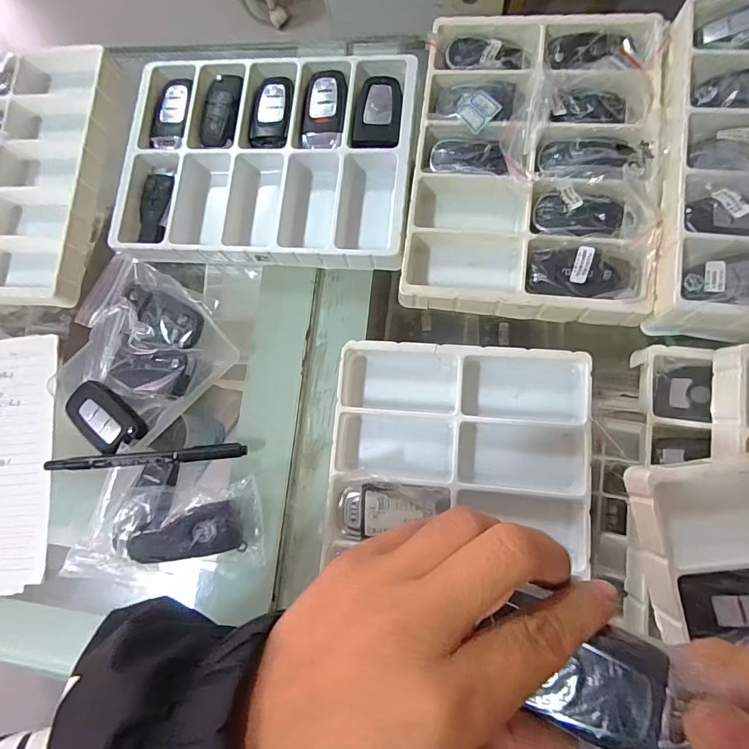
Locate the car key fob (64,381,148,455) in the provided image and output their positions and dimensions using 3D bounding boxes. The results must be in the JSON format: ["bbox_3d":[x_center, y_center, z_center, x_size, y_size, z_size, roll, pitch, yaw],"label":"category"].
[{"bbox_3d":[-0.212,0.035,0.337,0.068,0.012,0.037,35,86,12],"label":"car key fob"}]

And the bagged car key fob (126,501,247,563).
[{"bbox_3d":[-0.133,0.115,0.303,0.074,0.017,0.035,-12,82,-9],"label":"bagged car key fob"}]

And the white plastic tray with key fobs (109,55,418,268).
[{"bbox_3d":[-0.089,-0.177,0.360,0.236,0.029,0.178,4,81,8],"label":"white plastic tray with key fobs"}]

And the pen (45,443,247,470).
[{"bbox_3d":[-0.165,0.061,0.316,0.135,0.007,0.010,-3,82,-8],"label":"pen"}]

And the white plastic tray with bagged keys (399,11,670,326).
[{"bbox_3d":[0.121,-0.165,0.329,0.172,0.032,0.242,6,81,8],"label":"white plastic tray with bagged keys"}]

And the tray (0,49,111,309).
[{"bbox_3d":[-0.335,-0.185,0.403,0.181,0.051,0.252,4,81,8],"label":"tray"}]

